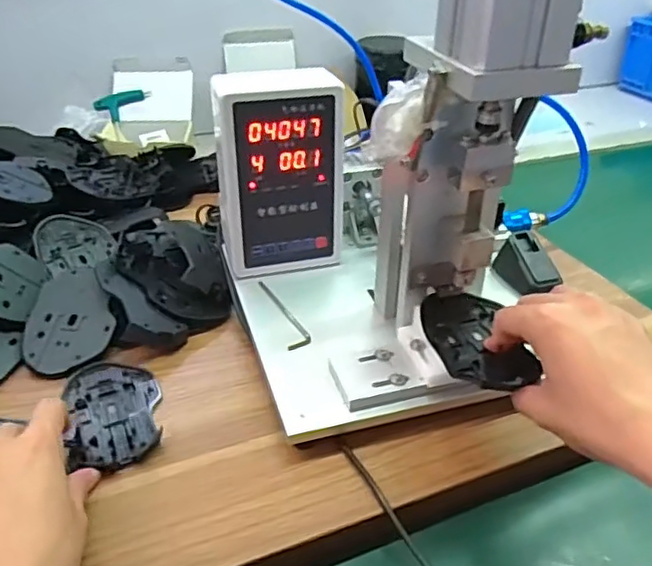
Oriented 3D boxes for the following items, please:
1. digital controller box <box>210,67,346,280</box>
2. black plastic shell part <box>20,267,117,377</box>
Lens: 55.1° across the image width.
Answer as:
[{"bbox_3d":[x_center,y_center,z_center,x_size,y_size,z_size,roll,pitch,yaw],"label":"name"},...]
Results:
[{"bbox_3d":[-0.044,-0.097,0.575,0.111,0.178,0.055,-11,36,-18],"label":"digital controller box"},{"bbox_3d":[-0.222,0.031,0.548,0.074,0.018,0.109,0,52,-5],"label":"black plastic shell part"}]

